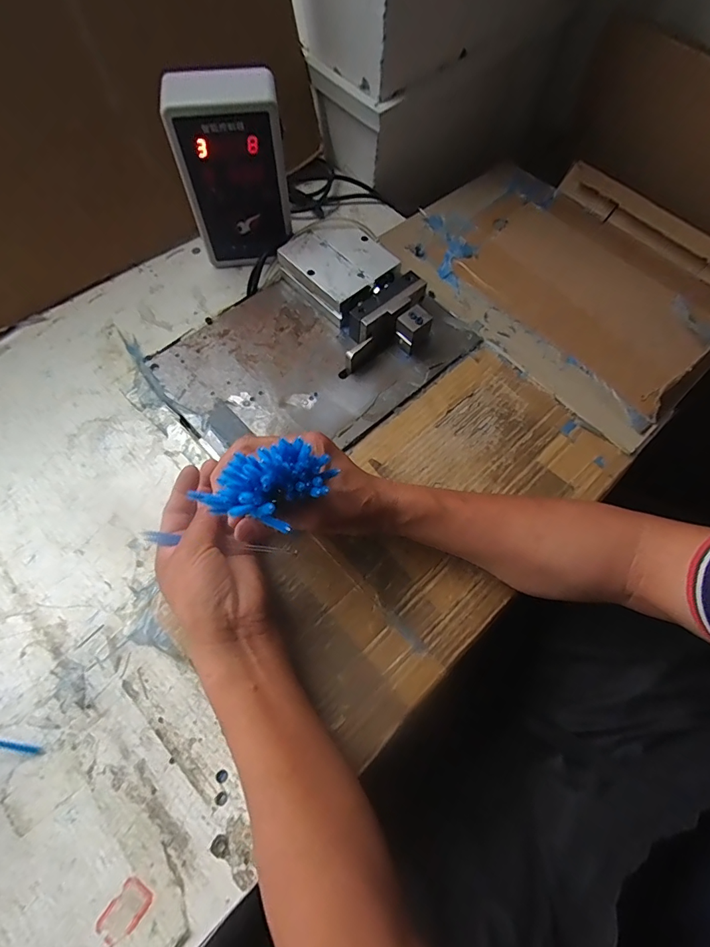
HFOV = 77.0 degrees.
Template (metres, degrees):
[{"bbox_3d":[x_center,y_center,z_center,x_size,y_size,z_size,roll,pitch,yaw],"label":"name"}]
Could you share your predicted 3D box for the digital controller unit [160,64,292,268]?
[{"bbox_3d":[-0.129,-0.323,0.496,0.106,0.174,0.059,-6,67,-4],"label":"digital controller unit"}]

